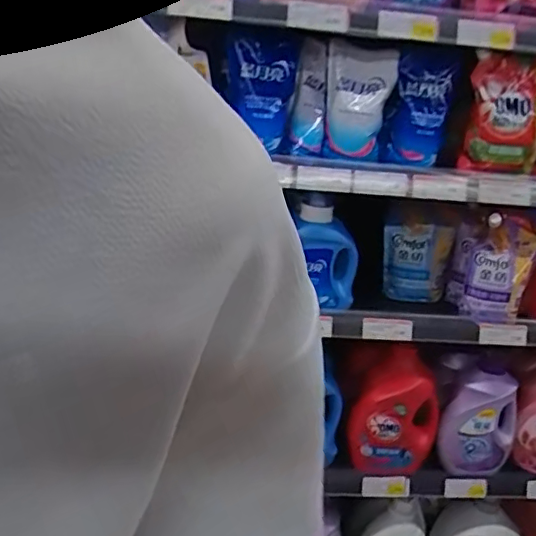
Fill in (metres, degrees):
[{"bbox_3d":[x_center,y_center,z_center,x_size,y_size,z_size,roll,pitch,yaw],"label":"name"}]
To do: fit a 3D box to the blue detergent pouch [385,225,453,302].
[{"bbox_3d":[0.298,-0.013,1.163,0.127,0.146,0.067,12,22,14],"label":"blue detergent pouch"}]

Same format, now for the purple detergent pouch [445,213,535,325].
[{"bbox_3d":[0.437,-0.006,1.086,0.157,0.201,0.090,12,22,14],"label":"purple detergent pouch"}]

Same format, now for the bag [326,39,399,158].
[{"bbox_3d":[0.151,-0.284,0.960,0.107,0.171,0.057,5,21,-2],"label":"bag"}]

